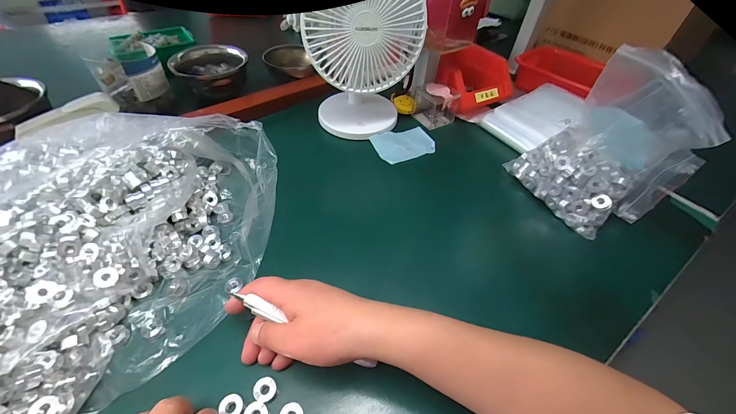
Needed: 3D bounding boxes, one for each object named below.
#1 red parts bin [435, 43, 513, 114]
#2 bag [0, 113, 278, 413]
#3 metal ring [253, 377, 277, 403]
[{"bbox_3d":[0.186,-0.224,0.553,0.121,0.070,0.094,-20,52,-21],"label":"red parts bin"},{"bbox_3d":[-0.304,0.027,0.269,0.323,0.110,0.481,26,51,18],"label":"bag"},{"bbox_3d":[-0.085,0.149,0.253,0.017,0.004,0.017,2,47,-3],"label":"metal ring"}]

